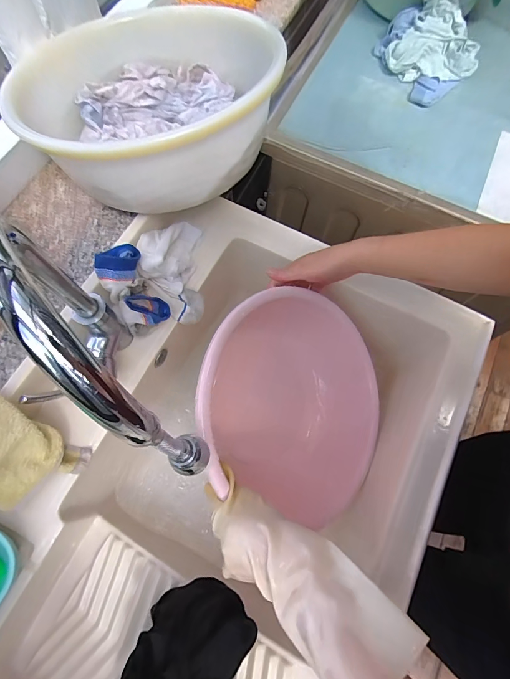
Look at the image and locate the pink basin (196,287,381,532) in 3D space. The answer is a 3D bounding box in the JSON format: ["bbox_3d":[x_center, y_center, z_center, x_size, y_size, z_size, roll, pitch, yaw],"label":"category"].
[{"bbox_3d":[0.057,0.103,0.527,0.287,0.120,0.335,-7,84,-2],"label":"pink basin"}]

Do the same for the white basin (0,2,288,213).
[{"bbox_3d":[-0.132,-0.335,0.484,0.310,0.131,0.315,-6,71,-4],"label":"white basin"}]

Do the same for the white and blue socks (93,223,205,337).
[{"bbox_3d":[-0.140,-0.103,0.523,0.145,0.085,0.152,-17,72,-8],"label":"white and blue socks"}]

